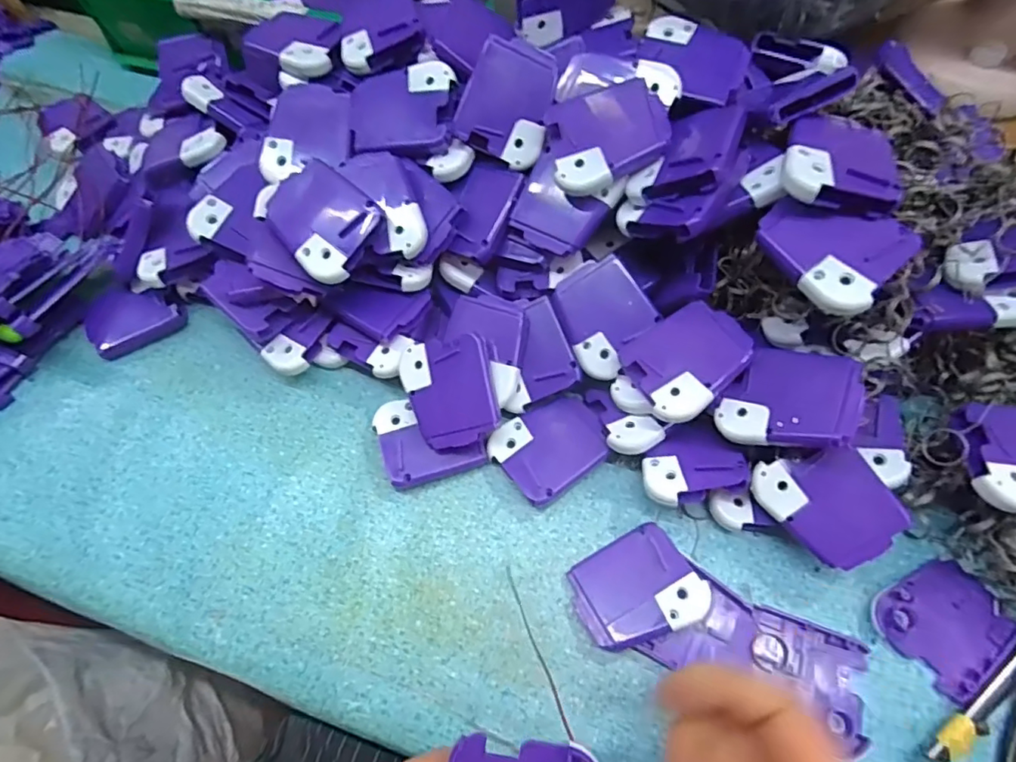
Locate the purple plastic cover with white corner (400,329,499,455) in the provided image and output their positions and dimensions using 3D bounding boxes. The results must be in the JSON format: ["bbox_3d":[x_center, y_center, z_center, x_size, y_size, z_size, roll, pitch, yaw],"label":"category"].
[{"bbox_3d":[-0.031,0.006,0.315,0.049,0.010,0.061,-18,82,15],"label":"purple plastic cover with white corner"}]

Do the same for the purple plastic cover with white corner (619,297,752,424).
[{"bbox_3d":[0.097,-0.012,0.296,0.061,0.011,0.054,-32,60,1],"label":"purple plastic cover with white corner"}]

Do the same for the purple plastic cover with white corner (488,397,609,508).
[{"bbox_3d":[0.025,0.038,0.322,0.062,0.013,0.050,-35,68,-13],"label":"purple plastic cover with white corner"}]

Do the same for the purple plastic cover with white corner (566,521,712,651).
[{"bbox_3d":[0.066,0.109,0.288,0.062,0.014,0.051,-28,66,-10],"label":"purple plastic cover with white corner"}]

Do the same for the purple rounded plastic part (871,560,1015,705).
[{"bbox_3d":[0.220,0.120,0.277,0.057,0.005,0.051,-34,67,-13],"label":"purple rounded plastic part"}]

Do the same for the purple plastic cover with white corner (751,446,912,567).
[{"bbox_3d":[0.161,0.060,0.276,0.050,0.006,0.060,-38,73,8],"label":"purple plastic cover with white corner"}]

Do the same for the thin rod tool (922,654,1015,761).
[{"bbox_3d":[0.230,0.146,0.259,0.099,0.014,0.014,-34,67,-13],"label":"thin rod tool"}]

